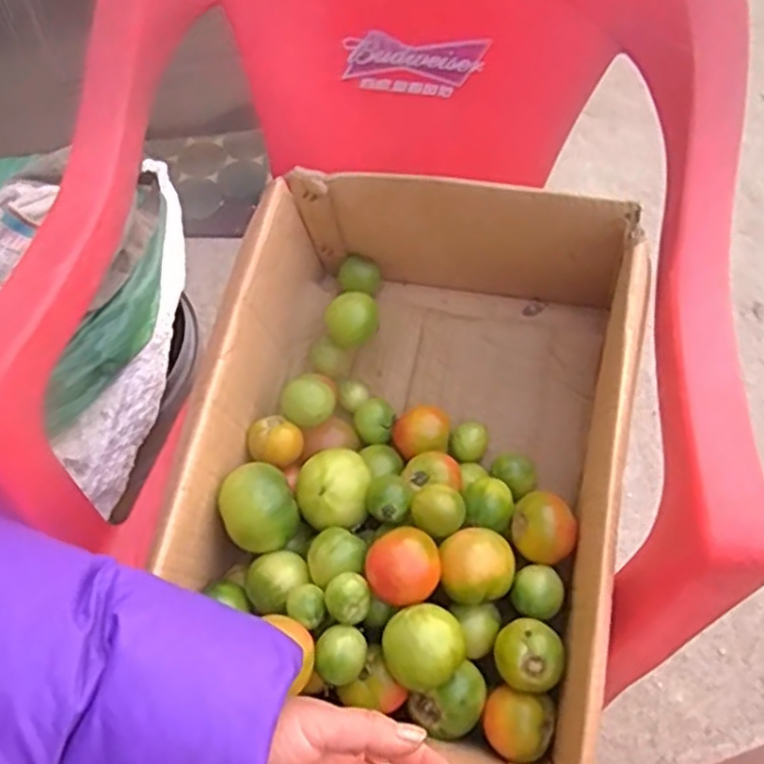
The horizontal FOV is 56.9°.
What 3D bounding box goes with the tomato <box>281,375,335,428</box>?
[{"bbox_3d":[-0.062,0.019,0.590,0.042,0.036,0.033,-9,56,-6],"label":"tomato"}]

